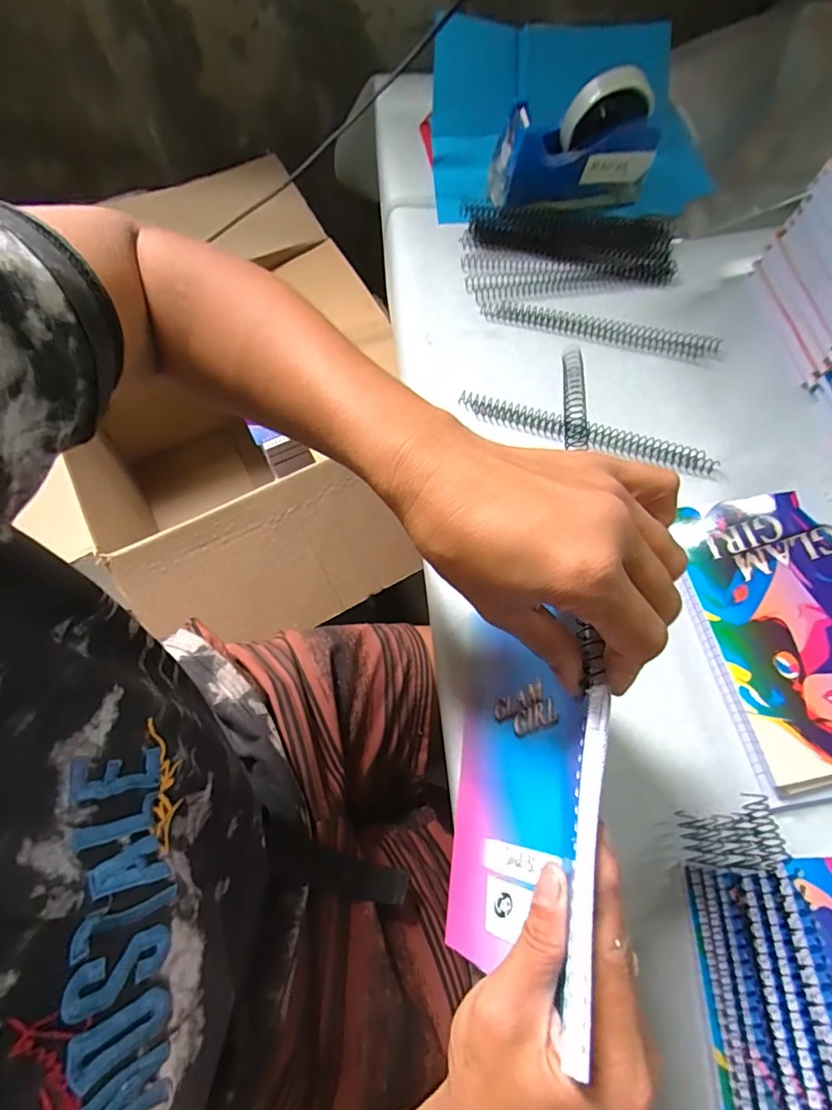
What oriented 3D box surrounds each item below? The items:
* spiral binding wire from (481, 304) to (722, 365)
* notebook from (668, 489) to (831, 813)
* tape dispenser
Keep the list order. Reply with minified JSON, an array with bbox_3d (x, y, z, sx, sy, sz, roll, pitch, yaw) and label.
[{"bbox_3d":[0.177,-0.214,0.486,0.221,0.010,0.028,12,66,3],"label":"spiral binding wire"},{"bbox_3d":[0.274,0.055,0.362,0.148,0.020,0.206,-8,66,-6],"label":"notebook"},{"bbox_3d":[0.163,-0.412,0.514,0.158,0.108,0.055,-8,65,-4],"label":"tape dispenser"}]

